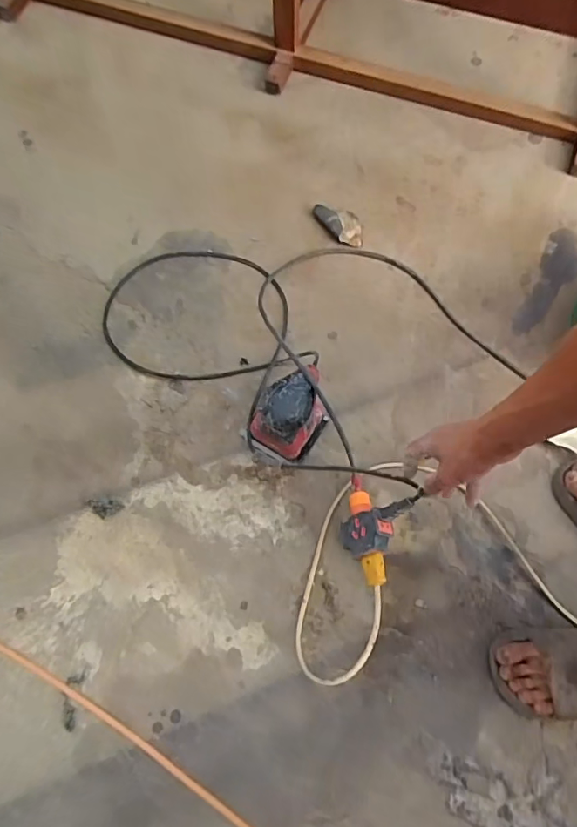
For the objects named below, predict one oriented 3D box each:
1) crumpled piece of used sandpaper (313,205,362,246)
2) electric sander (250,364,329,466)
[{"bbox_3d":[0.101,-0.369,0.963,0.059,0.021,0.115,-39,75,-14],"label":"crumpled piece of used sandpaper"},{"bbox_3d":[0.007,0.005,0.772,0.094,0.119,0.126,41,74,13],"label":"electric sander"}]

